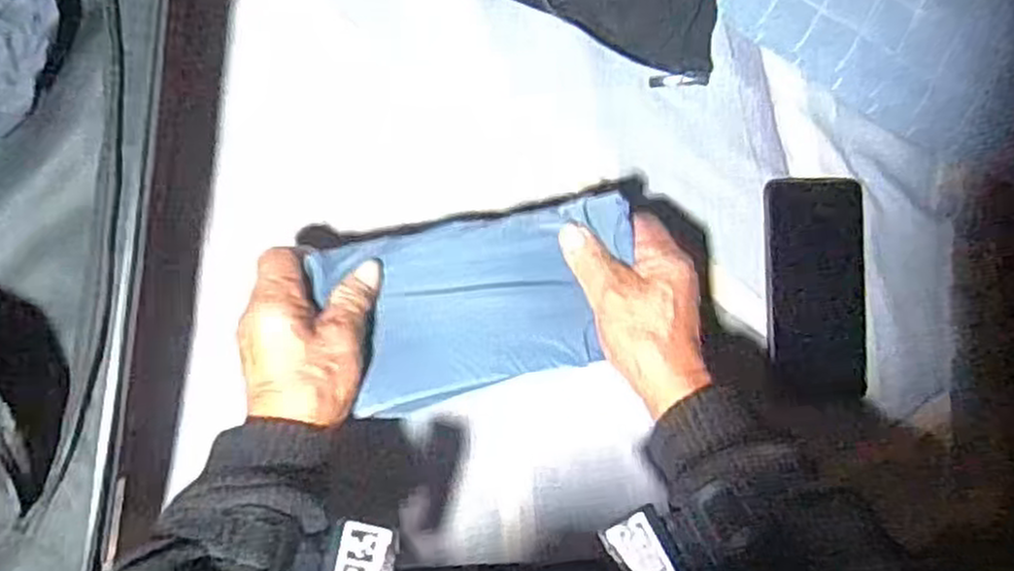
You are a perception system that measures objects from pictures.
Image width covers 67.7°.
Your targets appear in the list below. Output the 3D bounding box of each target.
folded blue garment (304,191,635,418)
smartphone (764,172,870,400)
[{"bbox_3d":[-0.014,0.011,0.494,0.193,0.032,0.109,-12,92,-7],"label":"folded blue garment"},{"bbox_3d":[0.238,0.002,0.579,0.078,0.014,0.166,-3,91,-7],"label":"smartphone"}]

